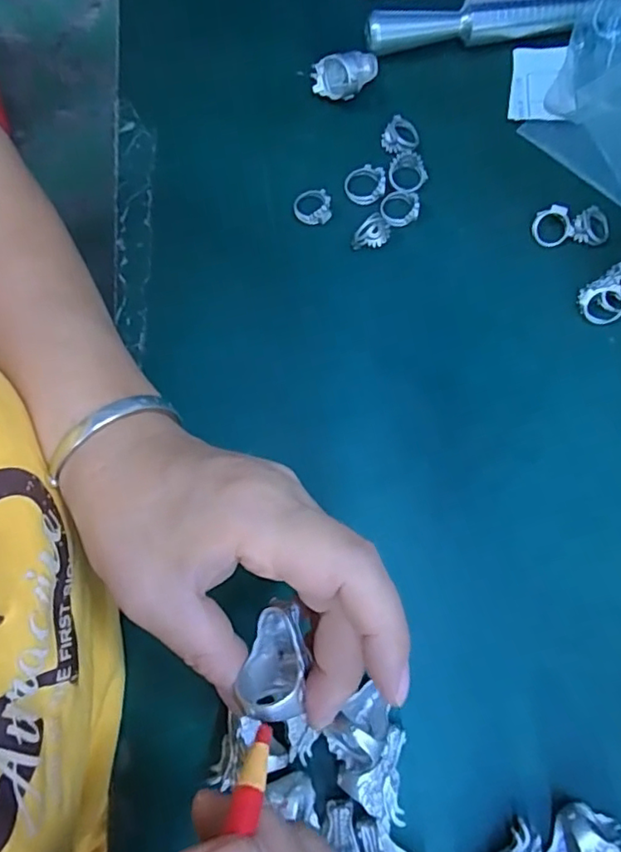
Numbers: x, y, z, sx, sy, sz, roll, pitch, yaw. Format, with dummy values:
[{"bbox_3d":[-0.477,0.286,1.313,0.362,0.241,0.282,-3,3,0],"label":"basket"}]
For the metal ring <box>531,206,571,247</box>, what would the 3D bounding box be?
[{"bbox_3d":[0.136,-0.112,0.317,0.021,0.005,0.021,3,107,9],"label":"metal ring"}]

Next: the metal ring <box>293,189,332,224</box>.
[{"bbox_3d":[0.001,-0.127,0.323,0.021,0.006,0.021,0,78,1],"label":"metal ring"}]

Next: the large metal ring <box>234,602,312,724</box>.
[{"bbox_3d":[-0.011,0.080,0.193,0.022,0.022,0.034,7,78,3],"label":"large metal ring"}]

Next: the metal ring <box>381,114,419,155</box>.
[{"bbox_3d":[0.053,-0.171,0.330,0.021,0.007,0.023,0,78,1],"label":"metal ring"}]

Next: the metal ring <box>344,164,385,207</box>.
[{"bbox_3d":[0.032,-0.140,0.322,0.023,0.007,0.022,0,78,1],"label":"metal ring"}]

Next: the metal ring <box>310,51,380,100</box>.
[{"bbox_3d":[0.022,-0.204,0.331,0.041,0.024,0.021,-17,78,-2],"label":"metal ring"}]

